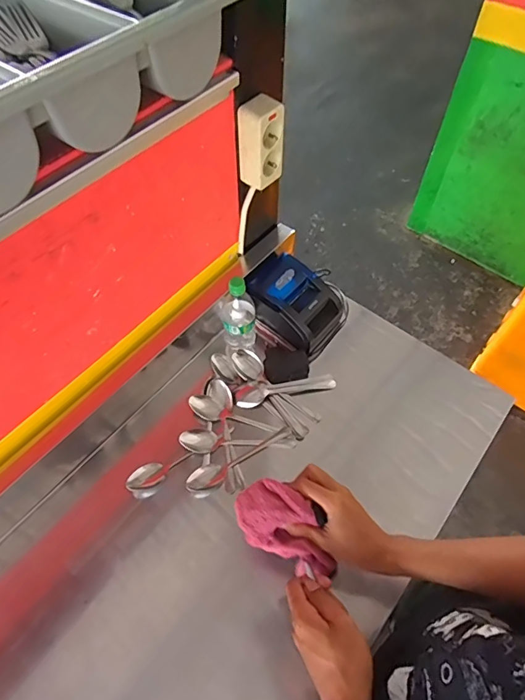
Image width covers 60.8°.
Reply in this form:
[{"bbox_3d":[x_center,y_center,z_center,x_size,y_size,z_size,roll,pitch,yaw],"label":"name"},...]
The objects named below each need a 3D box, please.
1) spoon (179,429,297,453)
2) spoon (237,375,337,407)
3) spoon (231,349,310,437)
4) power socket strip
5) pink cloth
[{"bbox_3d":[-0.039,0.145,0.702,0.179,0.030,0.037,6,57,-13],"label":"spoon"},{"bbox_3d":[0.041,0.071,0.765,0.165,0.026,0.040,-4,58,-3],"label":"spoon"},{"bbox_3d":[0.017,0.070,0.757,0.043,0.022,0.179,-39,80,-21],"label":"spoon"},{"bbox_3d":[0.000,-0.293,0.638,0.055,0.115,0.040,-37,65,-21],"label":"power socket strip"},{"bbox_3d":[0.027,0.203,0.510,0.127,0.042,0.071,38,65,20],"label":"pink cloth"}]

